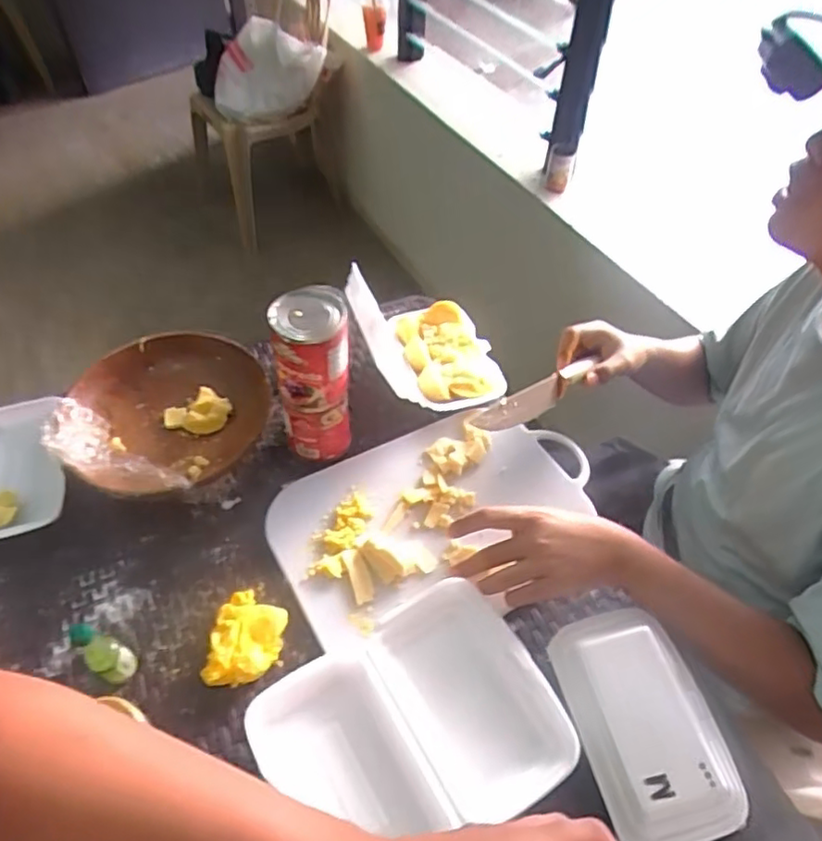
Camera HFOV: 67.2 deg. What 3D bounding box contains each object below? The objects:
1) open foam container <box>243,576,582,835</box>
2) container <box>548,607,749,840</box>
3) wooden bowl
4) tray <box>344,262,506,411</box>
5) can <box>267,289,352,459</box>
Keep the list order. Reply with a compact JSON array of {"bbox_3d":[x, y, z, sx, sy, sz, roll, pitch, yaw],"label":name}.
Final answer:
[{"bbox_3d":[0.000,0.262,0.526,0.237,0.042,0.189,-25,56,-20],"label":"open foam container"},{"bbox_3d":[0.201,0.255,0.533,0.117,0.052,0.186,-11,53,-10],"label":"container"},{"bbox_3d":[-0.278,-0.003,0.734,0.209,0.080,0.217,1,52,-1],"label":"wooden bowl"},{"bbox_3d":[0.020,-0.098,0.783,0.171,0.132,0.160,-10,53,-10],"label":"tray"},{"bbox_3d":[-0.105,-0.043,0.678,0.079,0.207,0.084,1,52,-1],"label":"can"}]

